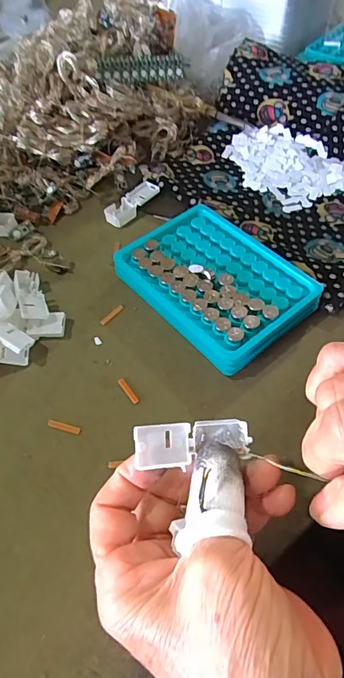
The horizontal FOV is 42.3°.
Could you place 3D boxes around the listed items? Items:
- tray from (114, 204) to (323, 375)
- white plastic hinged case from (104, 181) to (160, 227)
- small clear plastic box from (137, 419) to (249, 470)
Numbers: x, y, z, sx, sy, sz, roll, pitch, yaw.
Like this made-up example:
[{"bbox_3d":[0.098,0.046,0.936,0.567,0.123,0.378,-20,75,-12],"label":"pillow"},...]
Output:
[{"bbox_3d":[0.032,-0.045,0.340,0.099,0.026,0.134,-36,61,-21],"label":"tray"},{"bbox_3d":[-0.036,-0.125,0.410,0.021,0.010,0.058,36,63,24],"label":"white plastic hinged case"},{"bbox_3d":[0.010,0.048,0.208,0.053,0.012,0.019,-3,85,-19],"label":"small clear plastic box"}]

